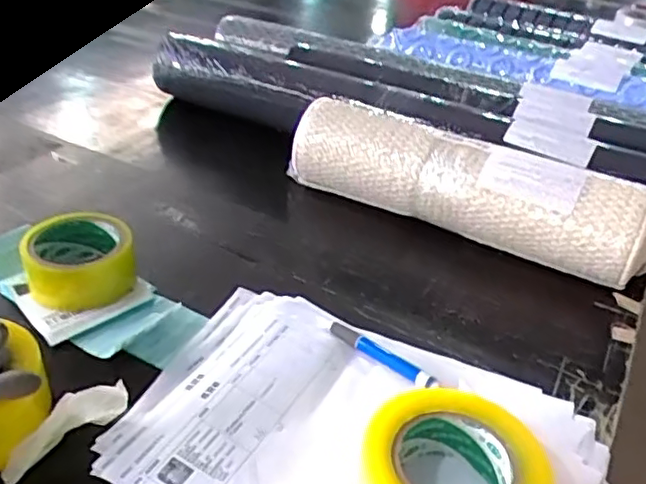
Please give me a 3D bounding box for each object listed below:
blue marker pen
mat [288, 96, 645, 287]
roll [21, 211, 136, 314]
[{"bbox_3d":[0.049,0.098,0.554,0.104,0.015,0.014,26,37,29],"label":"blue marker pen"},{"bbox_3d":[0.157,-0.060,0.733,0.412,0.113,0.089,22,36,21],"label":"mat"},{"bbox_3d":[-0.233,0.017,0.617,0.098,0.053,0.092,-9,34,-22],"label":"roll"}]

